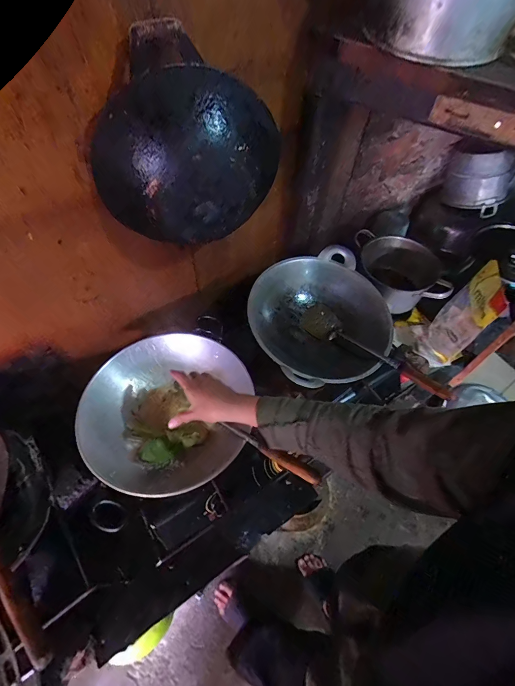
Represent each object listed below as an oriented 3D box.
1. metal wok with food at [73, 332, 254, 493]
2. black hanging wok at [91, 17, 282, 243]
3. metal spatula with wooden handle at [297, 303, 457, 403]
[{"bbox_3d":[-0.185,0.132,0.687,0.306,0.100,0.318,2,57,1],"label":"metal wok with food"},{"bbox_3d":[-0.098,-0.294,0.495,0.288,0.252,0.105,-22,60,-14],"label":"black hanging wok"},{"bbox_3d":[0.268,0.009,0.771,0.084,0.059,0.389,-38,48,-22],"label":"metal spatula with wooden handle"}]

